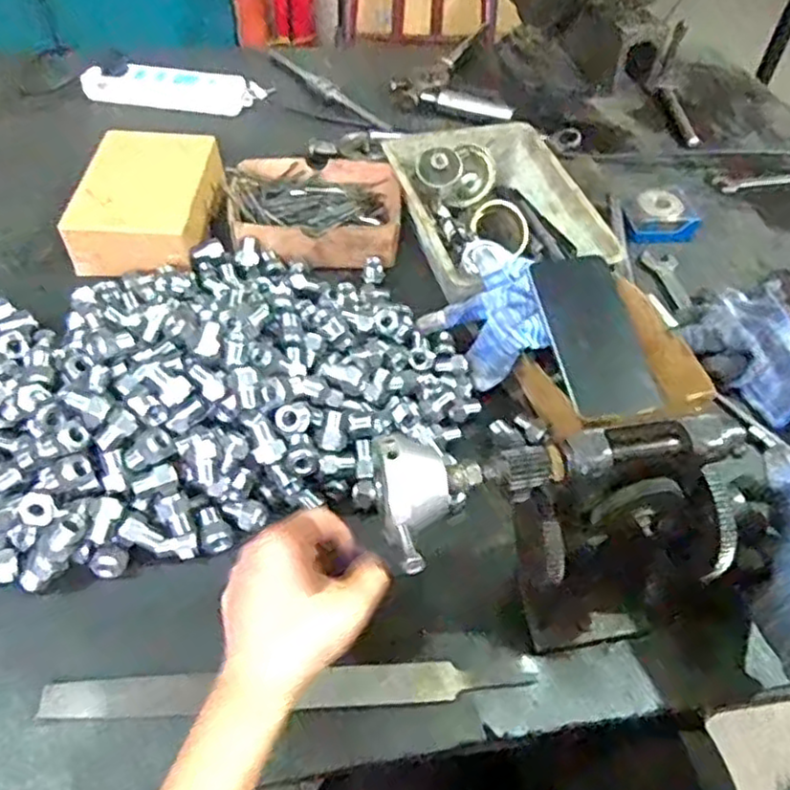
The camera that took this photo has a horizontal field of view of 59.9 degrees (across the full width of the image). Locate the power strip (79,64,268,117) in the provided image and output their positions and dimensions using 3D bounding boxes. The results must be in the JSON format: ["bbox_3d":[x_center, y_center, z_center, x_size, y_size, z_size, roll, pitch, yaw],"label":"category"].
[{"bbox_3d":[-0.288,-0.396,0.886,0.227,0.034,0.058,7,49,2],"label":"power strip"}]

